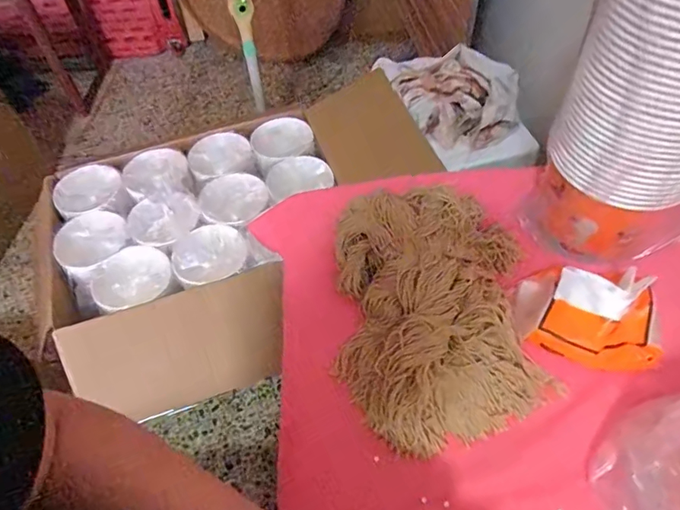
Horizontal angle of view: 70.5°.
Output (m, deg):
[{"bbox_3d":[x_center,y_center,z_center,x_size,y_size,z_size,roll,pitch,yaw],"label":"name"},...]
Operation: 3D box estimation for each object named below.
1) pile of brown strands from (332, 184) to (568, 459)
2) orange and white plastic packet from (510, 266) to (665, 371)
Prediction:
[{"bbox_3d":[0.116,0.057,0.577,0.228,0.096,0.309,-5,54,0],"label":"pile of brown strands"},{"bbox_3d":[0.282,0.062,0.542,0.154,0.087,0.115,22,59,18],"label":"orange and white plastic packet"}]

